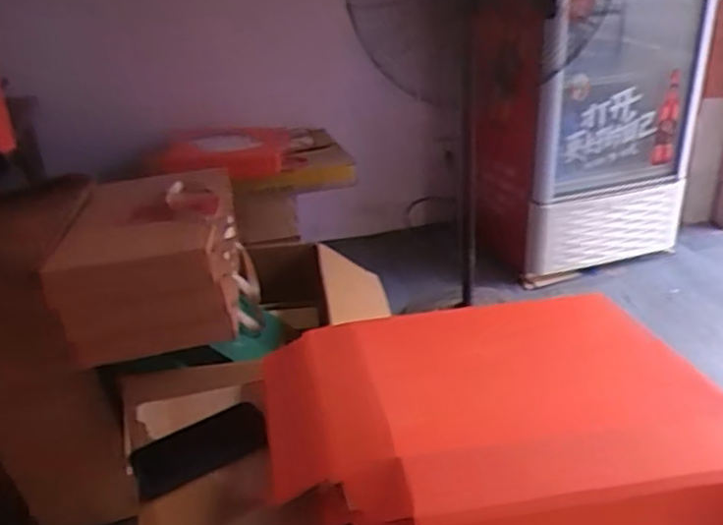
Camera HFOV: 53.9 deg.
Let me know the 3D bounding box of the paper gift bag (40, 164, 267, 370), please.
[{"bbox_3d":[-0.419,0.013,1.525,0.323,0.280,0.510,-4,28,-2],"label":"paper gift bag"}]

